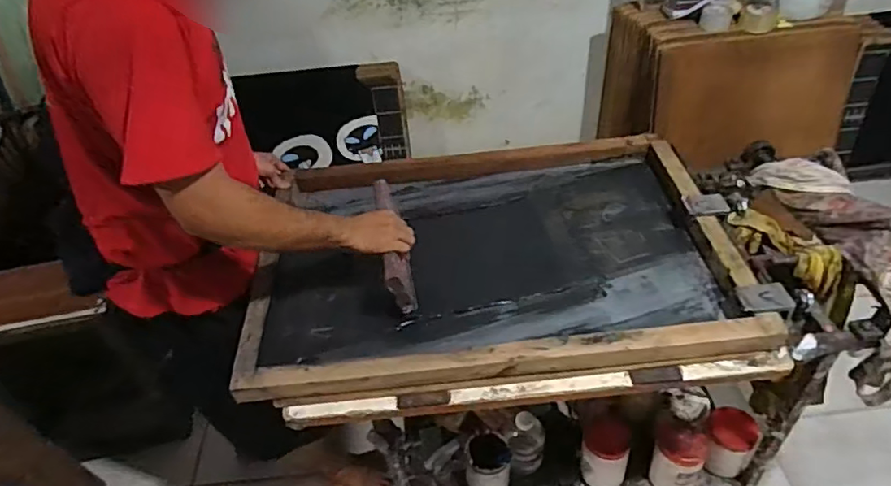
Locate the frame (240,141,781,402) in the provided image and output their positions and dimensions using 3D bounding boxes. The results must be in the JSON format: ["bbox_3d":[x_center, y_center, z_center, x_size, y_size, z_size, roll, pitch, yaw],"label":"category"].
[{"bbox_3d":[0.080,0.004,1.092,0.842,0.069,0.598,-6,43,0],"label":"frame"}]

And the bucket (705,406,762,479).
[{"bbox_3d":[0.641,0.450,1.280,0.098,0.125,0.099,-3,43,3],"label":"bucket"}]

